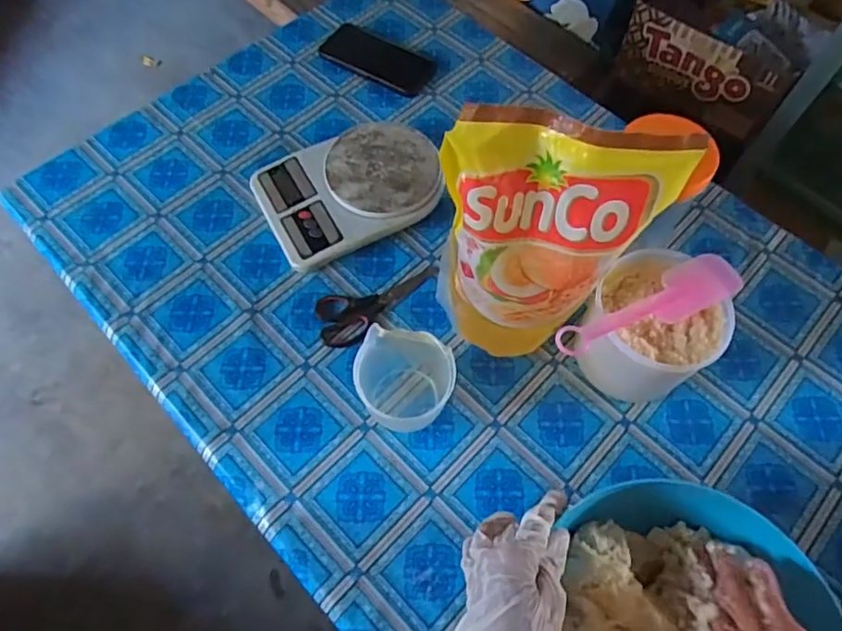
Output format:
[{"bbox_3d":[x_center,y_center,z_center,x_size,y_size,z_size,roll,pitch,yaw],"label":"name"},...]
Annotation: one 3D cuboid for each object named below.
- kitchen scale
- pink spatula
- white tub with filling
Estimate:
[{"bbox_3d":[-0.088,-0.159,0.706,0.216,0.042,0.161,-24,67,-12],"label":"kitchen scale"},{"bbox_3d":[0.213,-0.007,0.531,0.190,0.018,0.050,-23,66,-11],"label":"pink spatula"},{"bbox_3d":[0.228,0.017,0.580,0.121,0.113,0.111,1,64,-1],"label":"white tub with filling"}]

